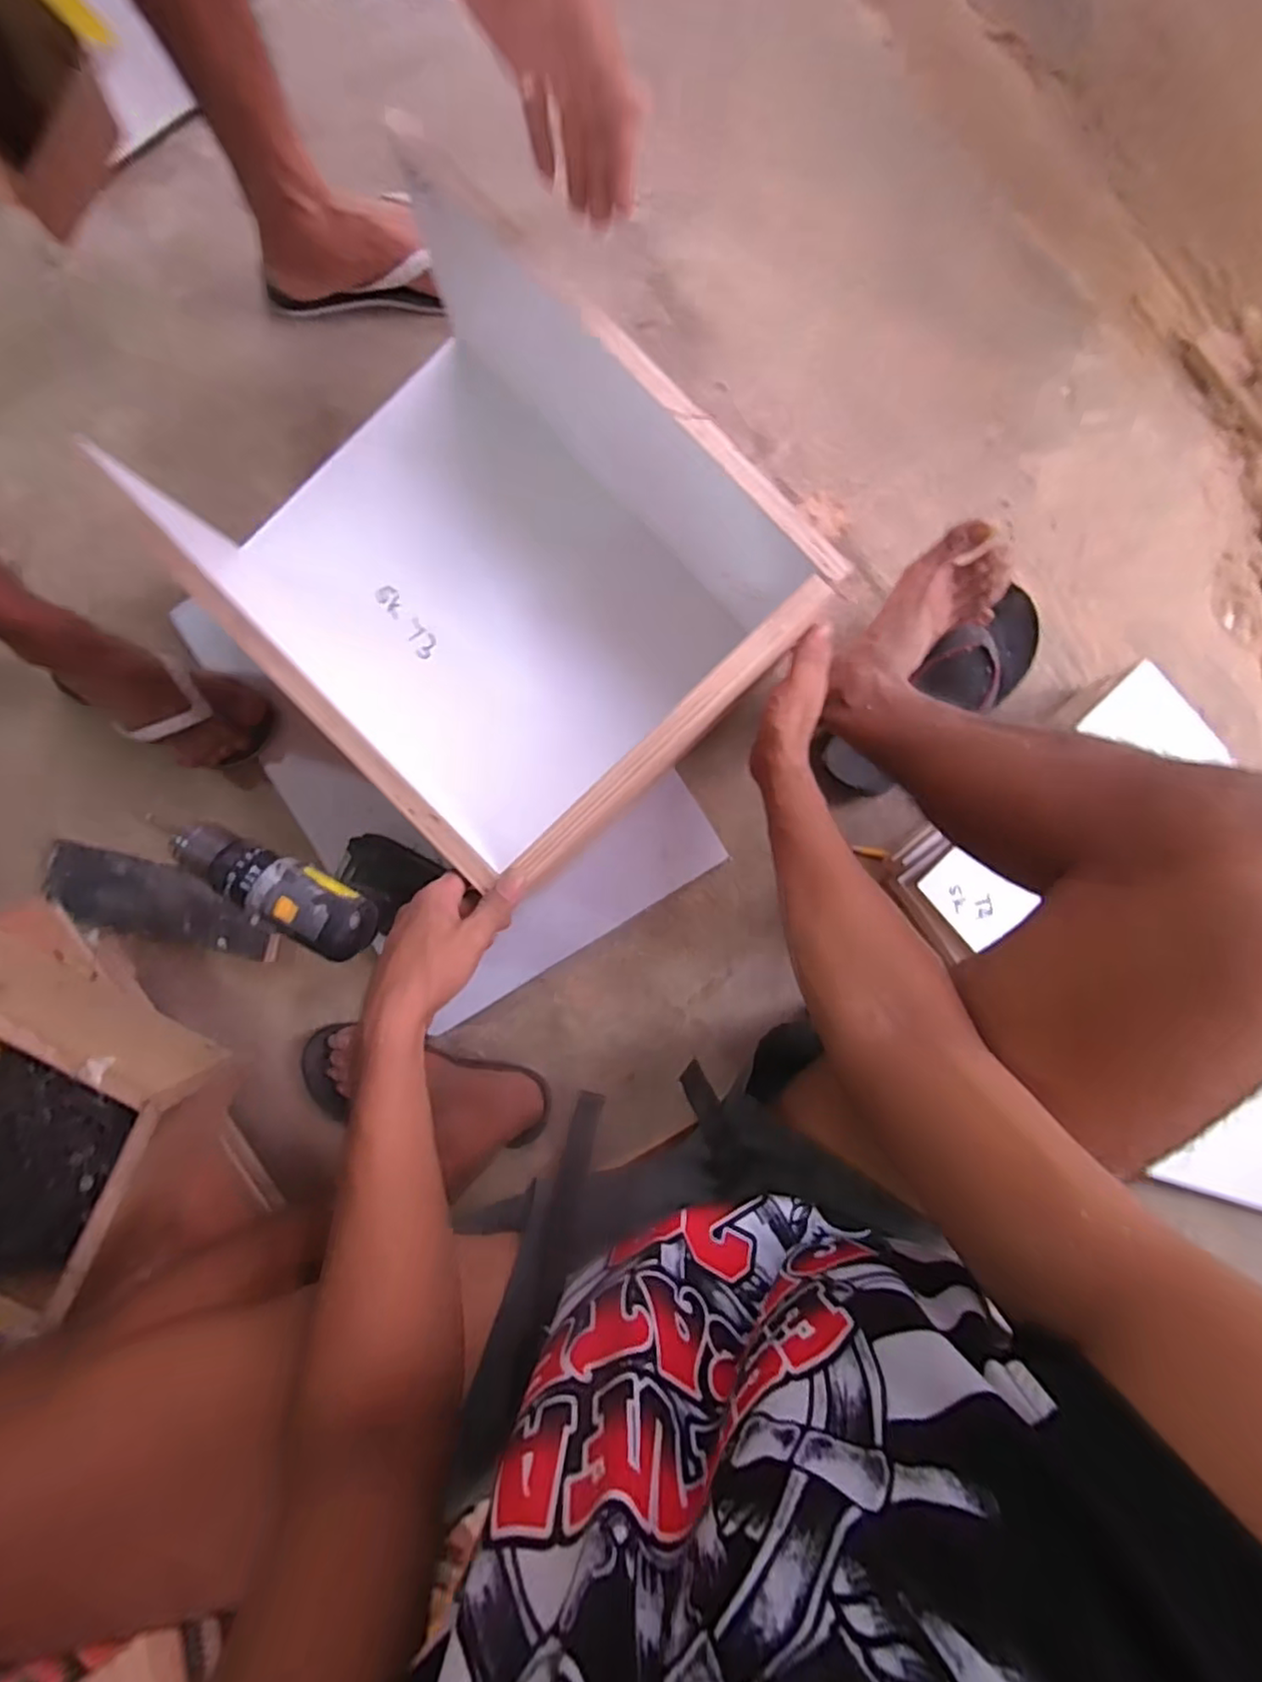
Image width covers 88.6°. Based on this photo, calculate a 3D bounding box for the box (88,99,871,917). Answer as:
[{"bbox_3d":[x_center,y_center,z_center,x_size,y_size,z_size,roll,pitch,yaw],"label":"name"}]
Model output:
[{"bbox_3d":[-0.137,-0.240,0.577,0.484,0.218,0.400,43,91,1],"label":"box"}]

